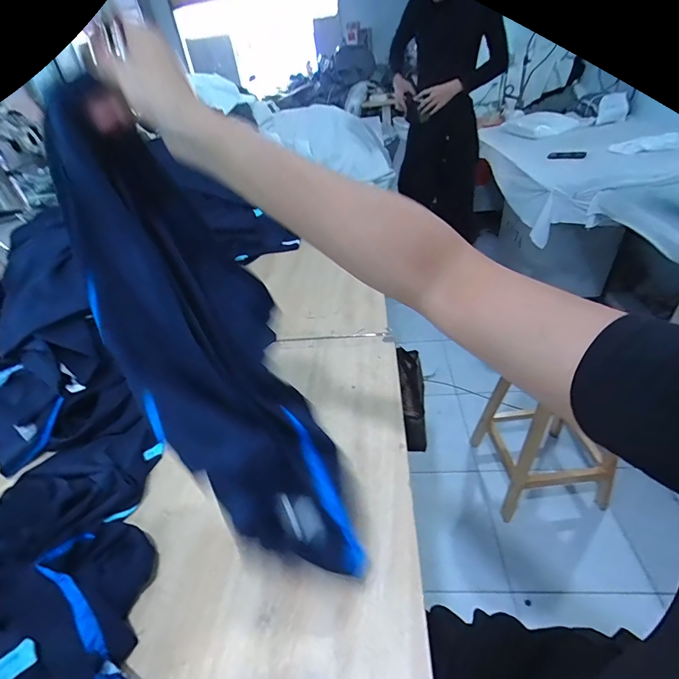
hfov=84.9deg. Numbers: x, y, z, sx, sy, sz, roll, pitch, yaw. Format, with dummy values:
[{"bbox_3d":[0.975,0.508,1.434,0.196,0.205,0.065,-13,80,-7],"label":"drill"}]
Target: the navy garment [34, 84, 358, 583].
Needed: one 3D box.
[{"bbox_3d":[-0.124,0.035,0.421,0.160,0.525,0.091,-33,15,-29],"label":"navy garment"}]

